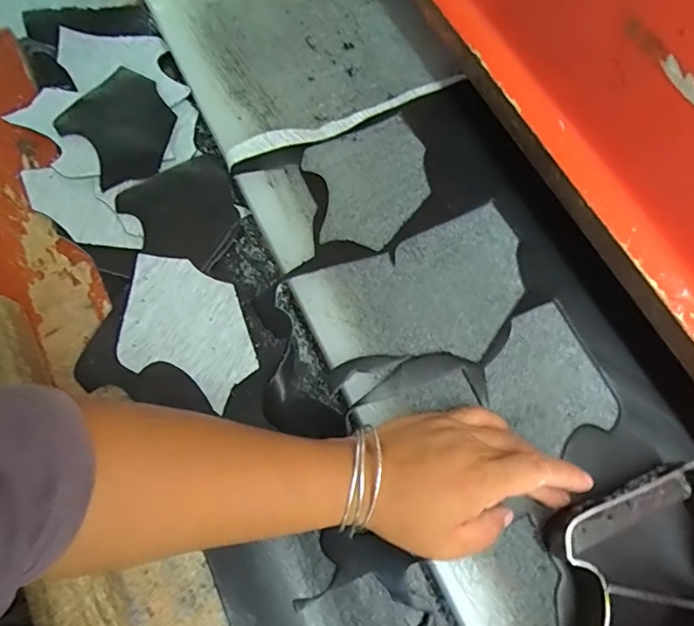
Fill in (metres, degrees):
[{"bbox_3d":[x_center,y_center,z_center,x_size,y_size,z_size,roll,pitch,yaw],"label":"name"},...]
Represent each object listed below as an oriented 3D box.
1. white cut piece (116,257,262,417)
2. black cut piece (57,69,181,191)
[{"bbox_3d":[-0.129,0.012,0.415,0.119,0.009,0.098,28,63,-7],"label":"white cut piece"},{"bbox_3d":[-0.210,-0.177,0.475,0.104,0.010,0.116,32,61,-2],"label":"black cut piece"}]

